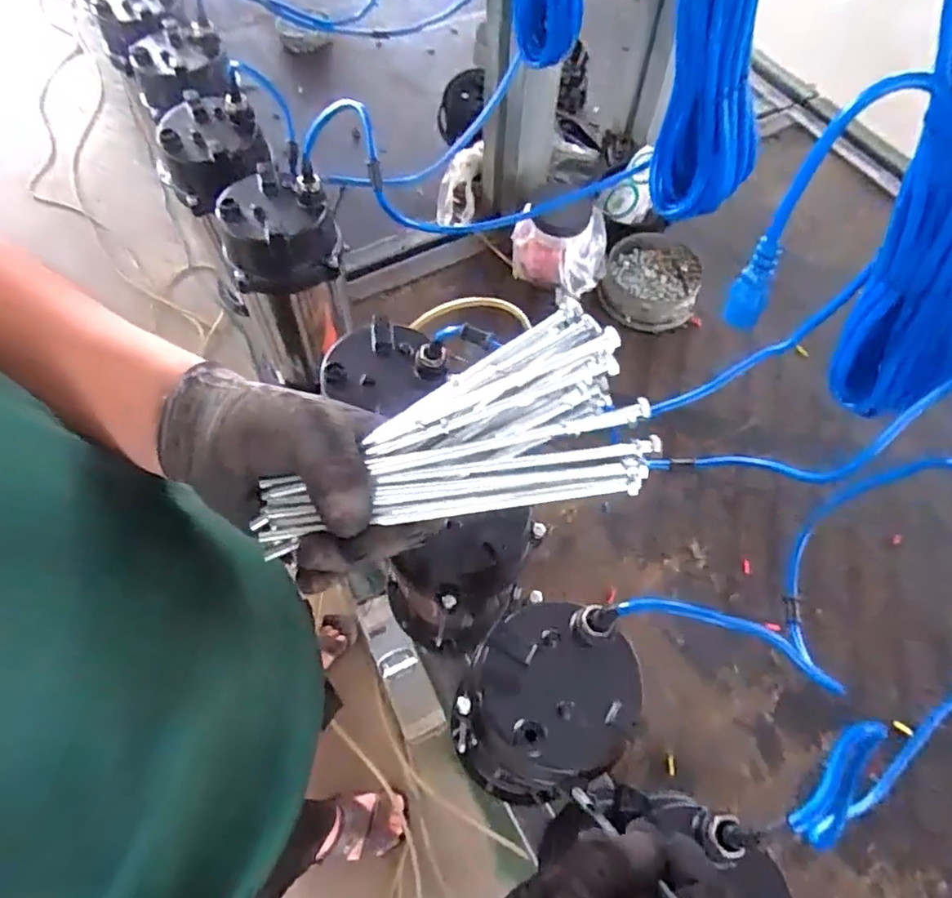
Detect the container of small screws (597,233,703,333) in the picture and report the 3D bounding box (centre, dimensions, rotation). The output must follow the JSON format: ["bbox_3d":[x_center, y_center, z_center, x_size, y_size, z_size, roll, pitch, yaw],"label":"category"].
[{"bbox_3d":[0.260,-0.245,0.923,0.139,0.050,0.140,19,63,9],"label":"container of small screws"}]

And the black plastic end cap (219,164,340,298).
[{"bbox_3d":[-0.210,-0.235,0.665,0.118,0.066,0.123,-13,62,-8],"label":"black plastic end cap"}]

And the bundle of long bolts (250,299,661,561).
[{"bbox_3d":[-0.014,0.004,0.323,0.193,0.049,0.082,-21,63,1],"label":"bundle of long bolts"}]

